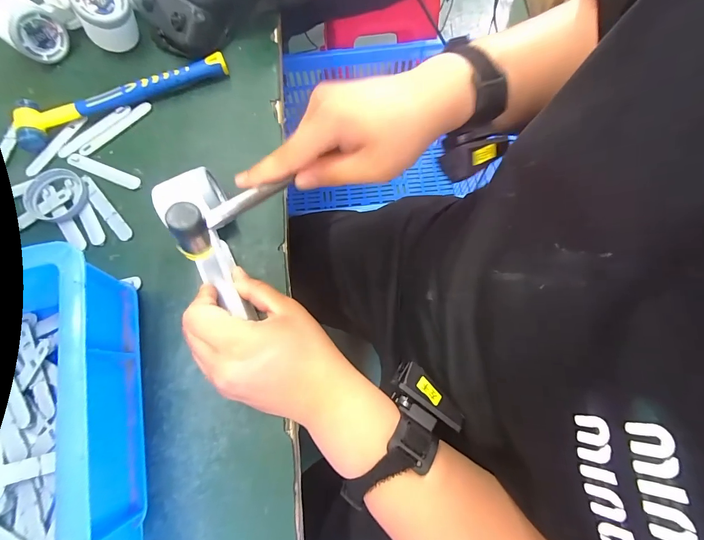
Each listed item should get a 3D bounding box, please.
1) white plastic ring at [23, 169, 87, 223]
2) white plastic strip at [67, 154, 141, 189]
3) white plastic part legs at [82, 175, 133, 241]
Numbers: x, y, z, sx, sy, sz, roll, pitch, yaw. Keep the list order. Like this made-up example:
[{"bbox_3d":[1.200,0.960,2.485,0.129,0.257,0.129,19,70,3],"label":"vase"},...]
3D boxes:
[{"bbox_3d":[-0.321,-0.082,0.363,0.068,0.010,0.061,27,75,10],"label":"white plastic ring"},{"bbox_3d":[-0.276,-0.110,0.373,0.092,0.004,0.015,22,74,9],"label":"white plastic strip"},{"bbox_3d":[-0.265,-0.067,0.361,0.015,0.004,0.092,-41,76,-10],"label":"white plastic part legs"}]

